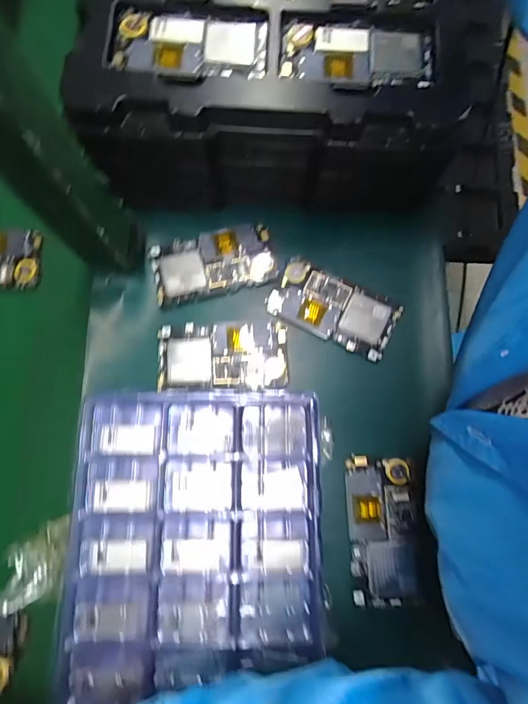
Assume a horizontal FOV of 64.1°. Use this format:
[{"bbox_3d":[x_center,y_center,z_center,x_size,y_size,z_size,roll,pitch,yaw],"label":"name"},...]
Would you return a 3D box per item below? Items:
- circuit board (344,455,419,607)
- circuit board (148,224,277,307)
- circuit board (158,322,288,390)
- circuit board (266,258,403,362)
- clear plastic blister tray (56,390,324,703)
[{"bbox_3d":[0.106,0.158,0.378,0.059,0.008,0.122,0,78,-2],"label":"circuit board"},{"bbox_3d":[-0.051,-0.091,0.435,0.122,0.011,0.069,-13,78,-4],"label":"circuit board"},{"bbox_3d":[-0.040,0.003,0.411,0.122,0.007,0.066,0,78,-2],"label":"circuit board"},{"bbox_3d":[0.070,-0.044,0.423,0.122,0.004,0.065,26,78,4],"label":"circuit board"},{"bbox_3d":[-0.056,0.165,0.357,0.207,0.037,0.263,0,78,-2],"label":"clear plastic blister tray"}]

